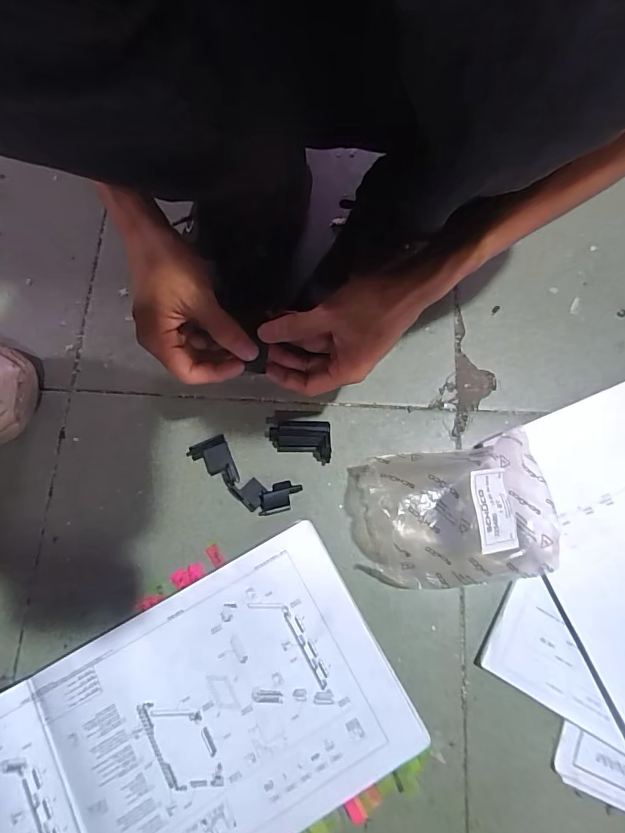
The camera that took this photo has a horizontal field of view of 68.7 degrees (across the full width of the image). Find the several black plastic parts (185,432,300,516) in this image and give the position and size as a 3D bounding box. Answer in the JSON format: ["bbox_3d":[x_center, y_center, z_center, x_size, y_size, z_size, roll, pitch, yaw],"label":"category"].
[{"bbox_3d":[-0.071,0.057,0.448,0.115,0.015,0.041,32,77,10],"label":"several black plastic parts"}]

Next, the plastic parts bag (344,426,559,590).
[{"bbox_3d":[0.120,0.087,0.400,0.167,0.074,0.118,-10,74,-2],"label":"plastic parts bag"}]

